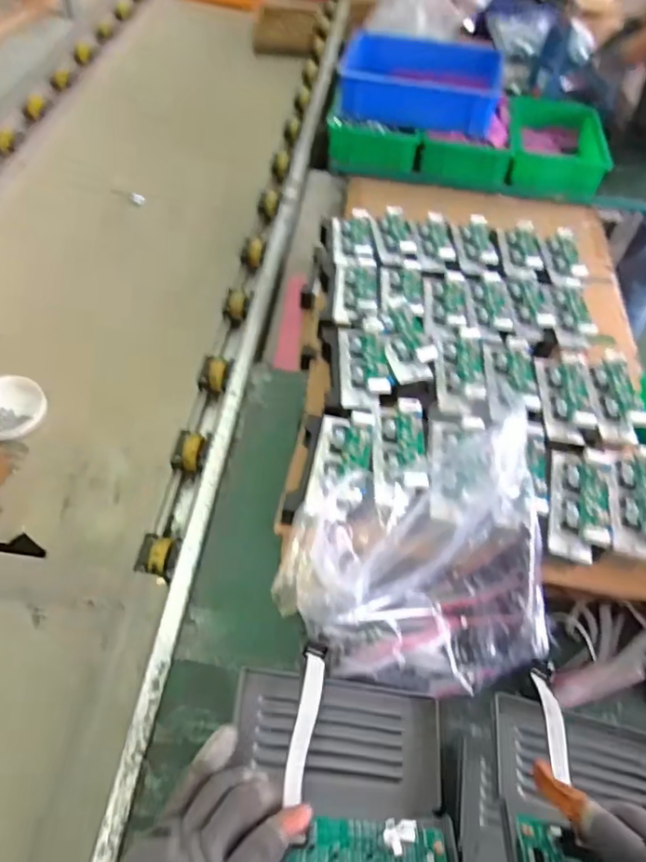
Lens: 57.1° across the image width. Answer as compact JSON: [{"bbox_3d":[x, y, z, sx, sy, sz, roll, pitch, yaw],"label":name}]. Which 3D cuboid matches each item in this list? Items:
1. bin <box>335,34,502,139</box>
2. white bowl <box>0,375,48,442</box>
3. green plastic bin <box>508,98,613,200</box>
[{"bbox_3d":[0.188,-0.684,1.152,0.298,0.084,0.242,8,53,0],"label":"bin"},{"bbox_3d":[-0.448,-0.033,0.835,0.102,0.031,0.102,3,53,-4],"label":"white bowl"},{"bbox_3d":[0.464,-0.575,1.199,0.196,0.072,0.242,12,53,3],"label":"green plastic bin"}]

